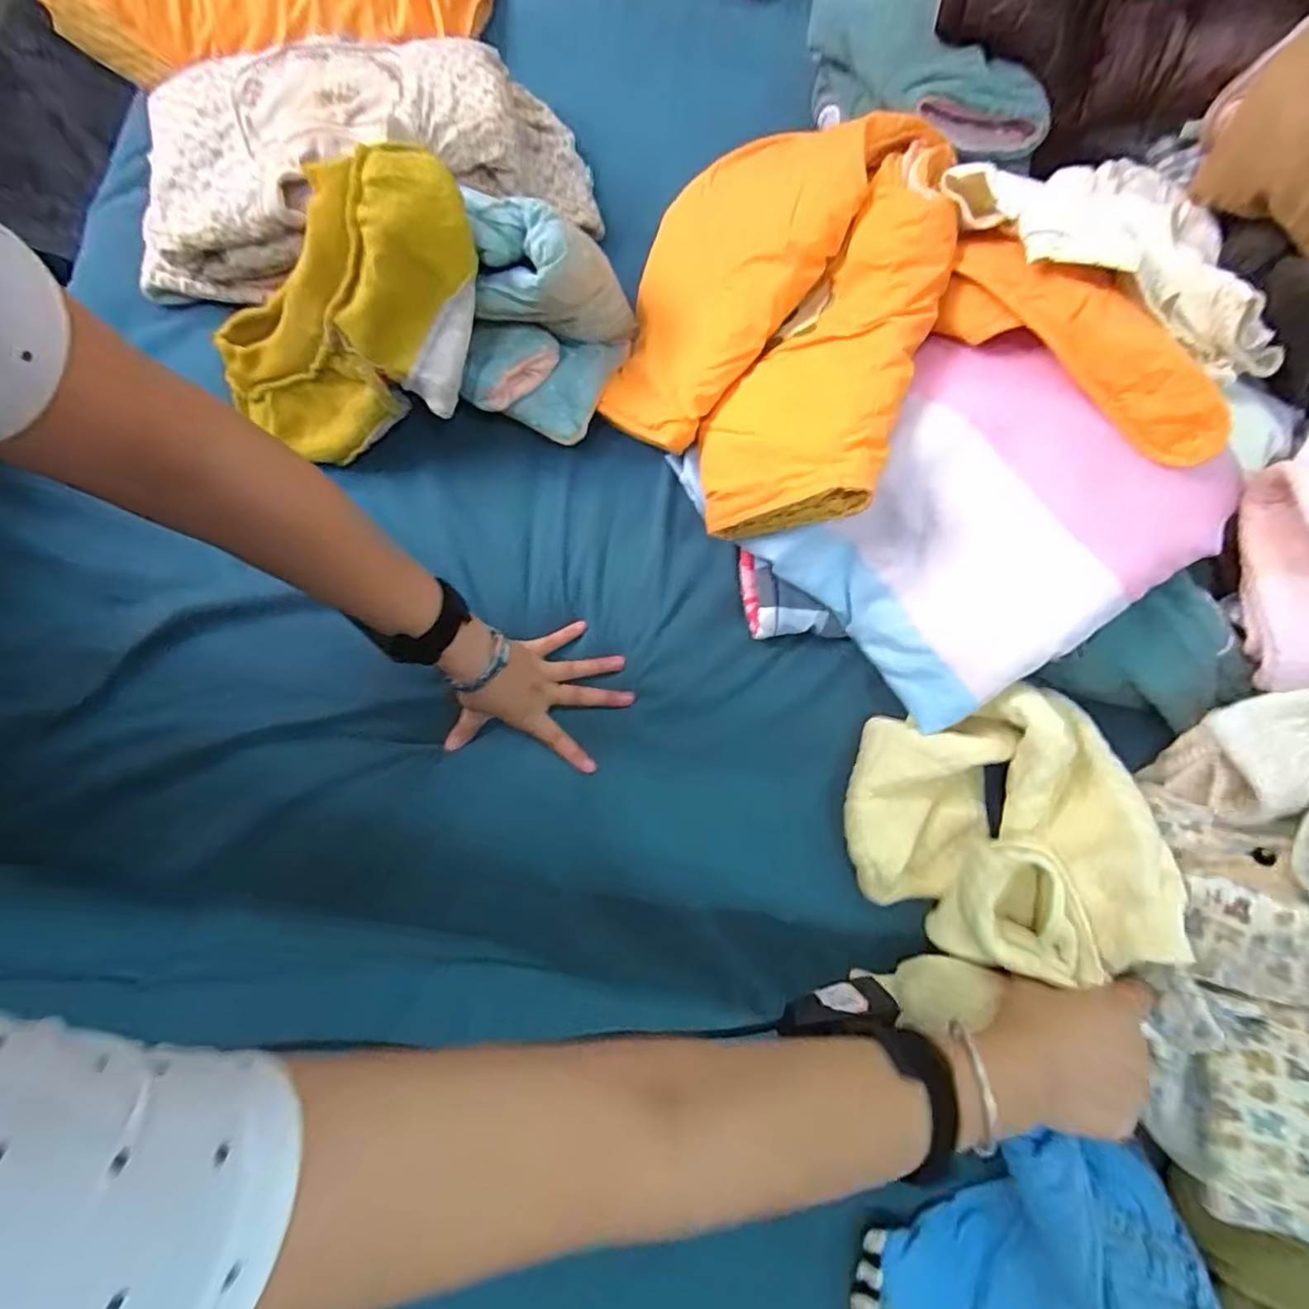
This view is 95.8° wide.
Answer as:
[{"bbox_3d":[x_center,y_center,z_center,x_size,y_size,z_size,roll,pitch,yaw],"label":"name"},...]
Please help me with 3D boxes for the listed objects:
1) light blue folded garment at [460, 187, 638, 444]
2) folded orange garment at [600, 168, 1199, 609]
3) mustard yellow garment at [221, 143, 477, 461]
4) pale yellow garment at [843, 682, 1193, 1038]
[{"bbox_3d":[-0.089,-0.262,0.479,0.120,0.130,0.112,11,78,1],"label":"light blue folded garment"},{"bbox_3d":[0.090,-0.274,0.478,0.259,0.070,0.354,9,83,30],"label":"folded orange garment"},{"bbox_3d":[-0.229,-0.266,0.450,0.232,0.088,0.135,-31,78,31],"label":"mustard yellow garment"},{"bbox_3d":[0.248,0.134,0.418,0.186,0.100,0.202,-3,78,-2],"label":"pale yellow garment"}]

